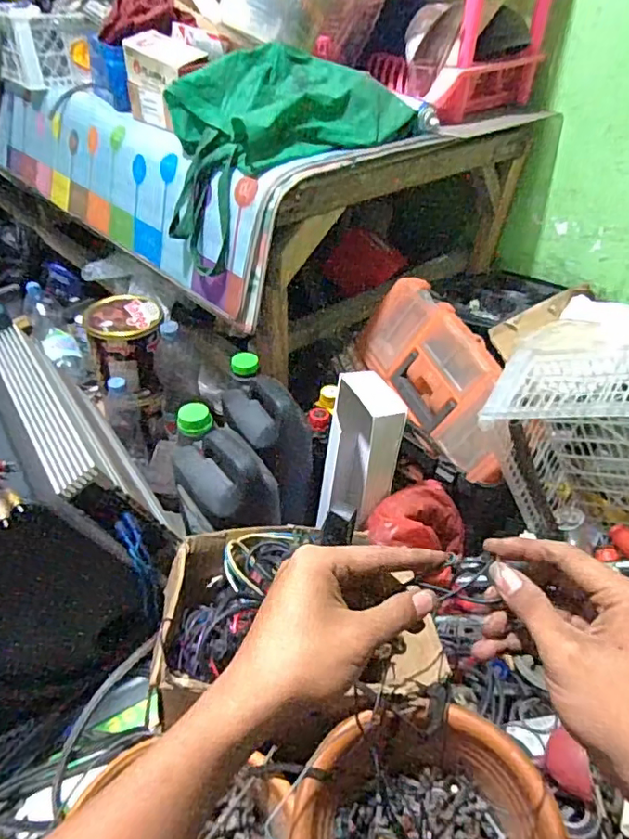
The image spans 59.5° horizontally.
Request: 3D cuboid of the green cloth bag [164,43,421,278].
[{"bbox_3d":[-0.052,-0.454,0.944,0.387,0.258,0.212,-26,47,-29],"label":"green cloth bag"}]

